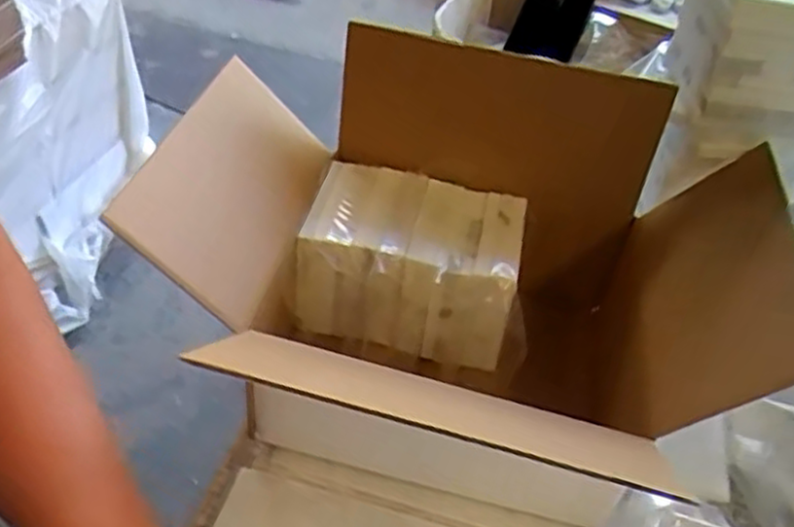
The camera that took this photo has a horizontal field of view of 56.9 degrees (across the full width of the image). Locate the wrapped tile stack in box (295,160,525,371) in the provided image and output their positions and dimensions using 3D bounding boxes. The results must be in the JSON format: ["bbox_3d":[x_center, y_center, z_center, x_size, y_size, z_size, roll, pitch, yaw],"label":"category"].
[{"bbox_3d":[0.014,-0.002,0.573,0.167,0.112,0.115,14,45,5],"label":"wrapped tile stack in box"}]

